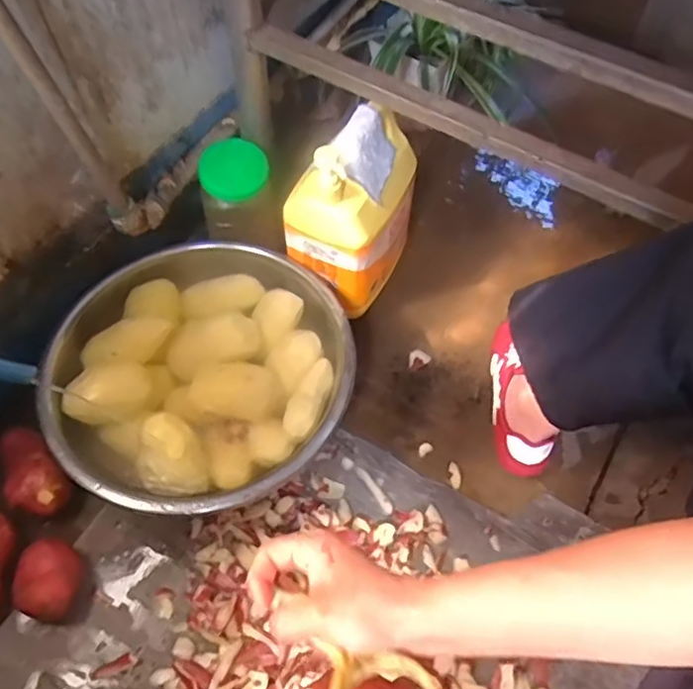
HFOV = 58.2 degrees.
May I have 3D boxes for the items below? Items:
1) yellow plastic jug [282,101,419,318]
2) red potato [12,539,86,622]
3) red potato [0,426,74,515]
[{"bbox_3d":[0.015,-0.197,0.859,0.117,0.252,0.192,24,64,16],"label":"yellow plastic jug"},{"bbox_3d":[-0.348,0.277,0.734,0.087,0.058,0.077,24,64,15],"label":"red potato"},{"bbox_3d":[-0.408,0.162,0.802,0.067,0.057,0.139,-41,66,-19],"label":"red potato"}]

